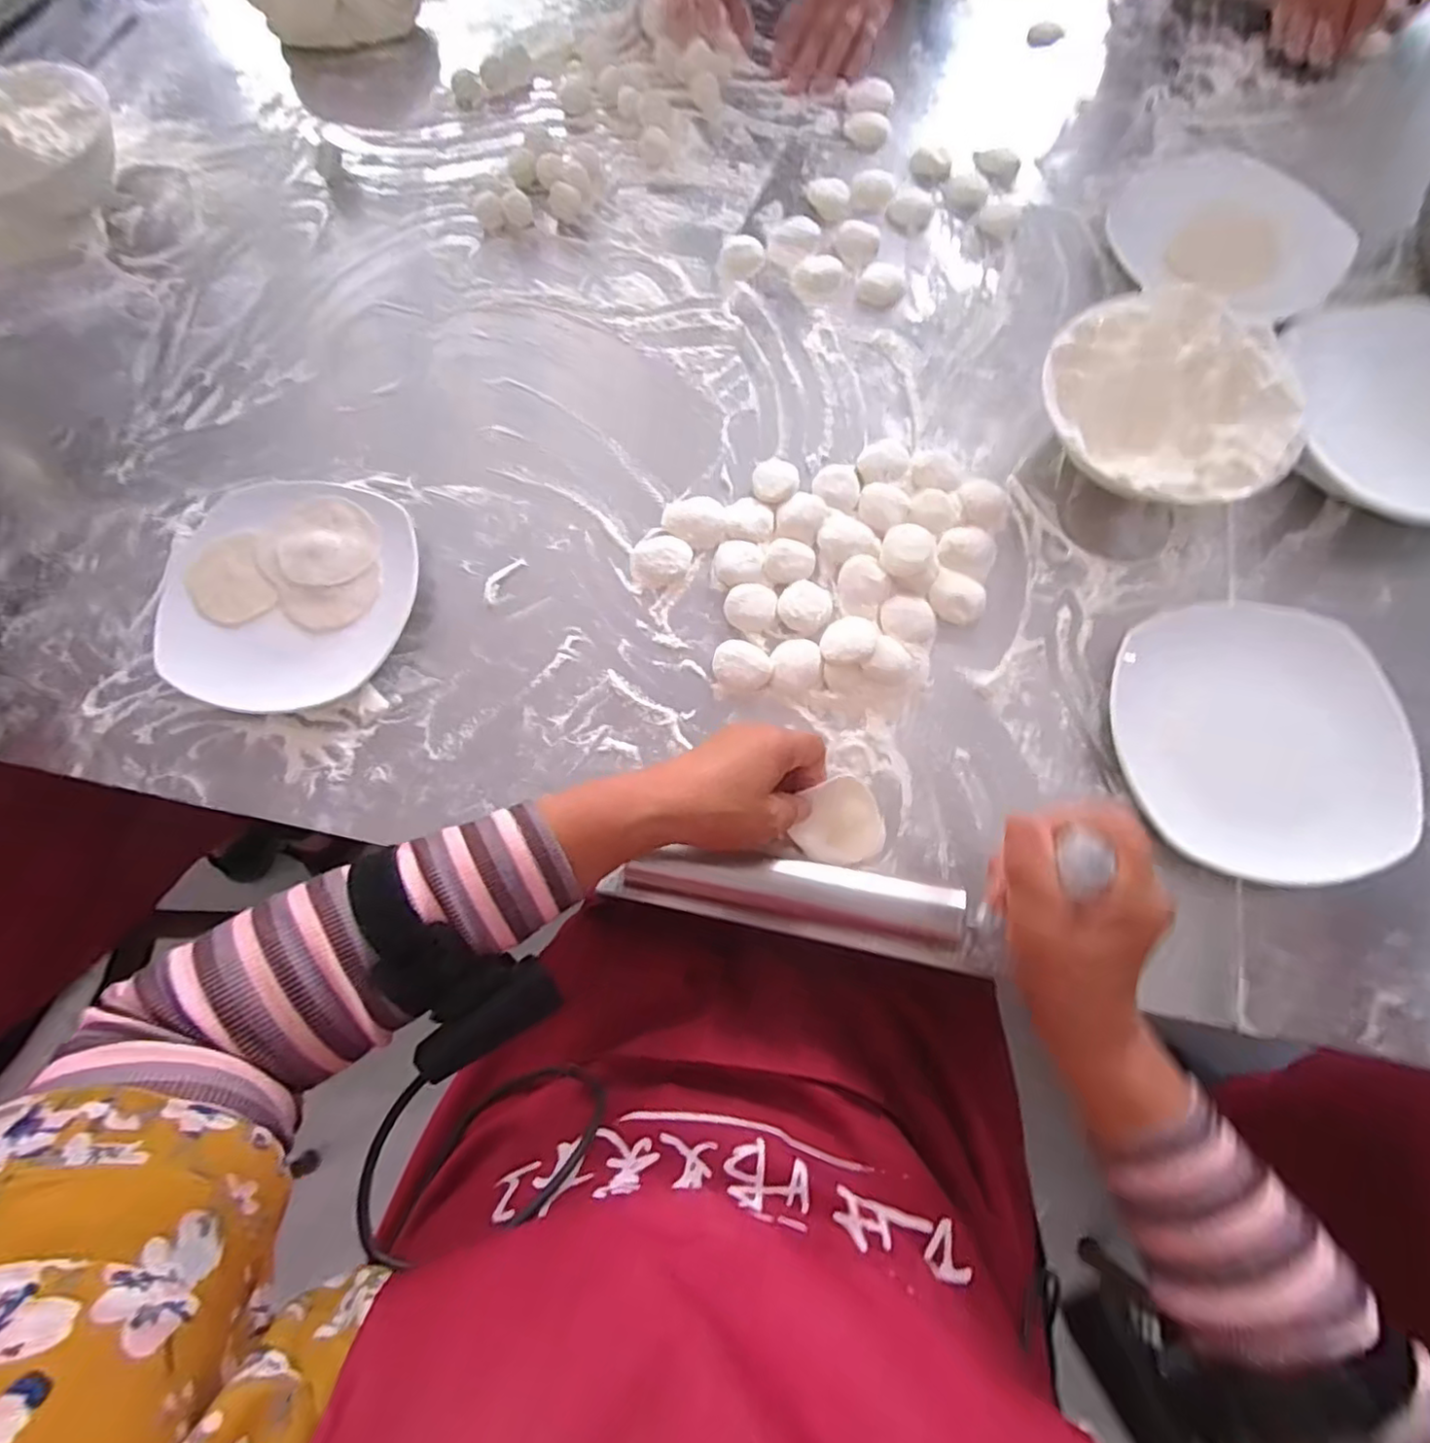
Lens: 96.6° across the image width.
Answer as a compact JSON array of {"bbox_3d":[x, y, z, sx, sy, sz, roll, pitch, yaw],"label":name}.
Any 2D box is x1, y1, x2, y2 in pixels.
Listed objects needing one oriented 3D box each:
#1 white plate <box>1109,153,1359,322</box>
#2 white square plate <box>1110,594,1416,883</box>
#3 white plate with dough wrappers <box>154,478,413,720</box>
[{"bbox_3d":[0.436,-0.417,0.541,0.183,0.014,0.185,0,72,0],"label":"white plate"},{"bbox_3d":[0.350,0.007,0.414,0.177,0.017,0.187,7,72,3],"label":"white square plate"},{"bbox_3d":[-0.315,-0.095,0.473,0.186,0.026,0.175,0,72,0],"label":"white plate with dough wrappers"}]

